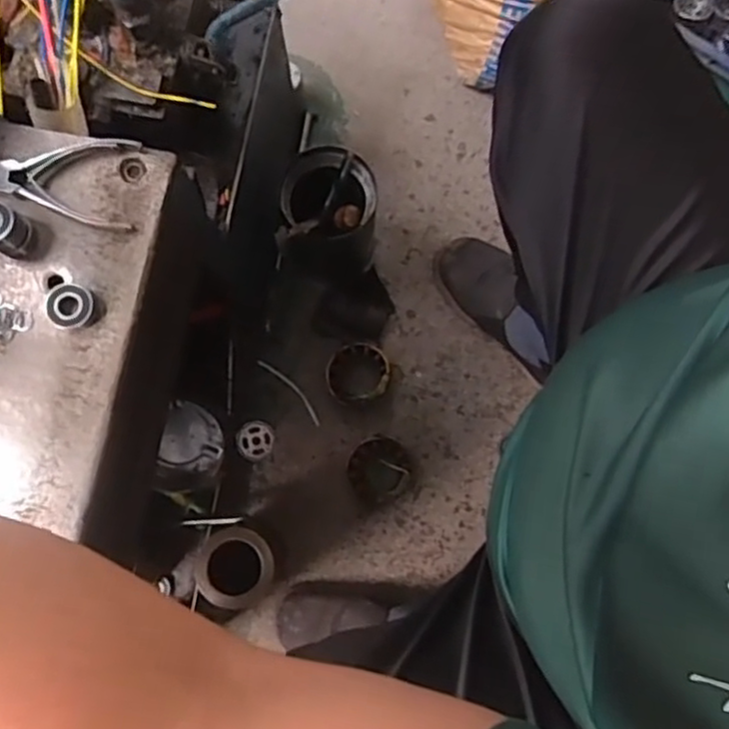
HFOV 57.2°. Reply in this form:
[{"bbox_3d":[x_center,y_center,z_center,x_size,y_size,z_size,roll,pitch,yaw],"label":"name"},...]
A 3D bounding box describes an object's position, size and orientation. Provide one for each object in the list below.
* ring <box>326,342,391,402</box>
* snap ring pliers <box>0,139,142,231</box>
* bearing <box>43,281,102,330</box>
[{"bbox_3d":[-0.010,0.012,0.907,0.088,0.049,0.082,0,79,0],"label":"ring"},{"bbox_3d":[-0.238,-0.142,0.500,0.132,0.014,0.068,7,79,1],"label":"snap ring pliers"},{"bbox_3d":[-0.211,-0.041,0.483,0.035,0.012,0.033,0,79,0],"label":"bearing"}]

